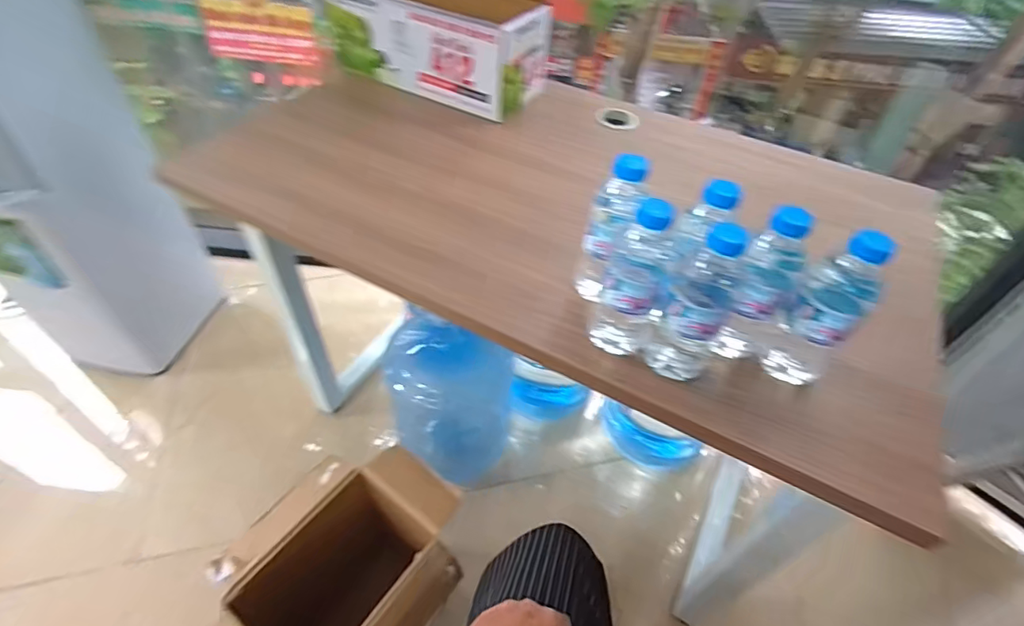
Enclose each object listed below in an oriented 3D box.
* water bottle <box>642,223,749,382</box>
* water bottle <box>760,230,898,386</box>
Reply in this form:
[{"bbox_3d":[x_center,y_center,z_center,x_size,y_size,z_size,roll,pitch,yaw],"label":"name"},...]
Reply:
[{"bbox_3d":[0.175,-0.005,0.478,0.055,0.165,0.063,30,52,20],"label":"water bottle"},{"bbox_3d":[0.296,-0.002,0.480,0.057,0.170,0.065,38,55,26],"label":"water bottle"}]

